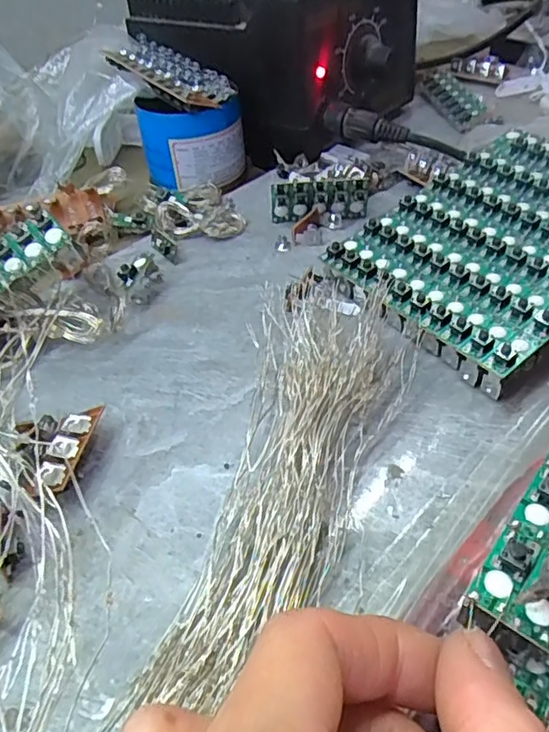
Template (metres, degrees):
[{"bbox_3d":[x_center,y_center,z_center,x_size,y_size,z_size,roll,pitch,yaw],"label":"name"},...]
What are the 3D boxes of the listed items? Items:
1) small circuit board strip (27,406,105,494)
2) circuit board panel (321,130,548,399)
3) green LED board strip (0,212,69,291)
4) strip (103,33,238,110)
[{"bbox_3d":[-0.066,0.026,0.186,0.011,0.004,0.034,10,48,6],"label":"small circuit board strip"},{"bbox_3d":[0.096,-0.053,0.244,0.130,0.015,0.095,-39,55,-18],"label":"circuit board panel"},{"bbox_3d":[-0.101,-0.039,0.219,0.049,0.004,0.017,-41,78,-11],"label":"green LED board strip"},{"bbox_3d":[-0.061,-0.158,0.316,0.032,0.013,0.095,-32,53,-25],"label":"strip"}]

